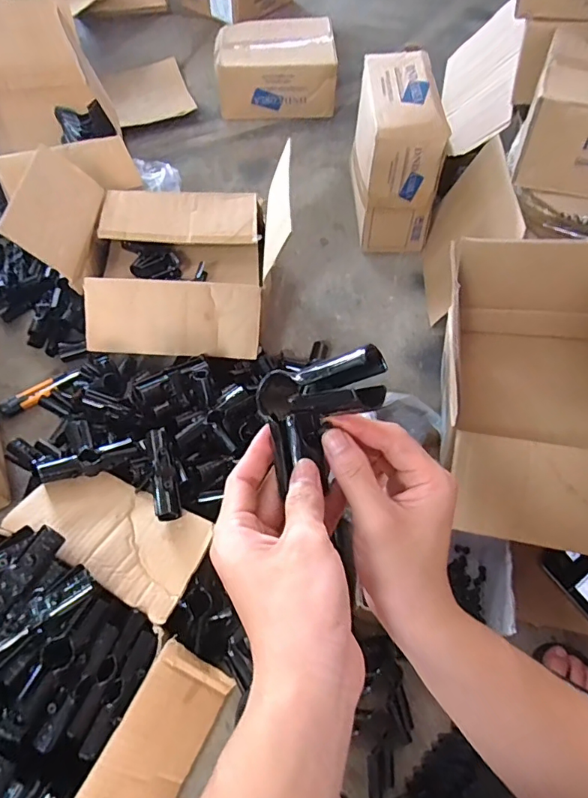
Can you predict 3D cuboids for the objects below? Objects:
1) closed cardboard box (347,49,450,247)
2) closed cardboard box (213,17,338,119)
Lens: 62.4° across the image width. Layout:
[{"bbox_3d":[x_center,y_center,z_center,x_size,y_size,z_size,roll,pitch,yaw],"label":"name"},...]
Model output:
[{"bbox_3d":[0.216,-0.548,1.093,0.154,0.289,0.336,-1,59,-1],"label":"closed cardboard box"},{"bbox_3d":[-0.055,-0.979,1.443,0.341,0.139,0.302,-2,59,-1],"label":"closed cardboard box"}]

